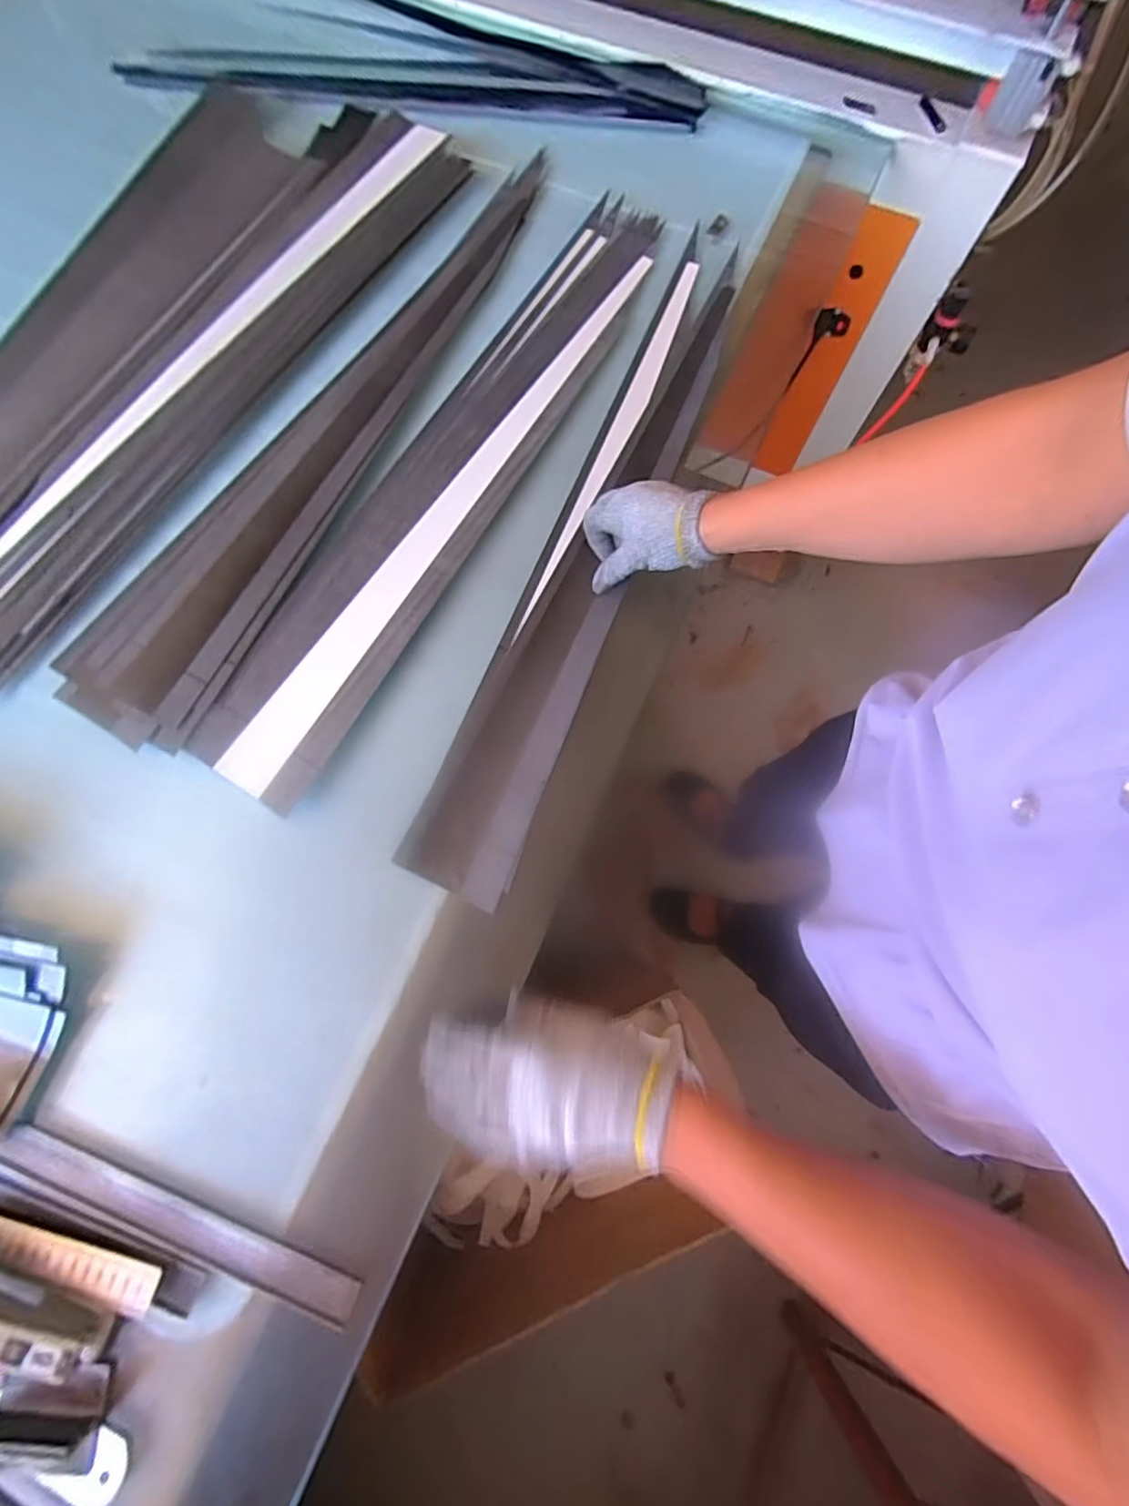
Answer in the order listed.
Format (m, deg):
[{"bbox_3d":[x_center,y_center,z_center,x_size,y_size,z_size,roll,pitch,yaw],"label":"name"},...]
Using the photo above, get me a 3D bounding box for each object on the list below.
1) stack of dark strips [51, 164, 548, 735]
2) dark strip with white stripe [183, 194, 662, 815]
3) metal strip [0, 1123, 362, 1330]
[{"bbox_3d":[-0.225,-0.342,0.599,0.166,0.028,0.735,28,77,9],"label":"stack of dark strips"},{"bbox_3d":[-0.097,-0.301,0.588,0.123,0.017,0.758,27,74,10],"label":"dark strip with white stripe"},{"bbox_3d":[-0.283,0.338,0.417,0.288,0.009,0.029,18,75,7],"label":"metal strip"}]

